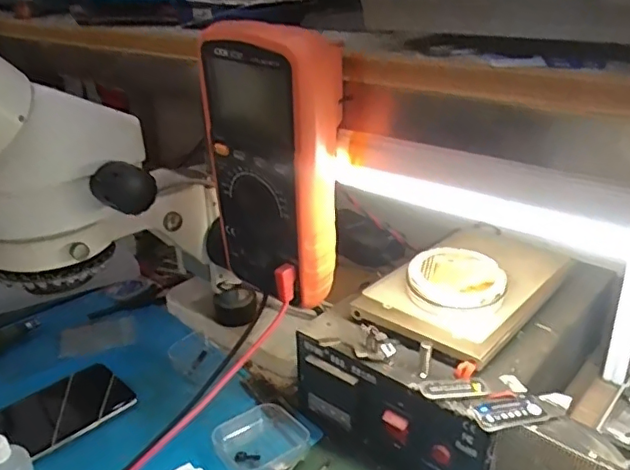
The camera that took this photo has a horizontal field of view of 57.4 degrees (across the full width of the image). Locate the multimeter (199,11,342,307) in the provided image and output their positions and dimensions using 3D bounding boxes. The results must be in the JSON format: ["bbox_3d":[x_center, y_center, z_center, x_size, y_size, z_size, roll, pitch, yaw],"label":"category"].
[{"bbox_3d":[-0.024,-0.042,0.370,0.055,0.169,0.088,-22,31,-36],"label":"multimeter"}]

